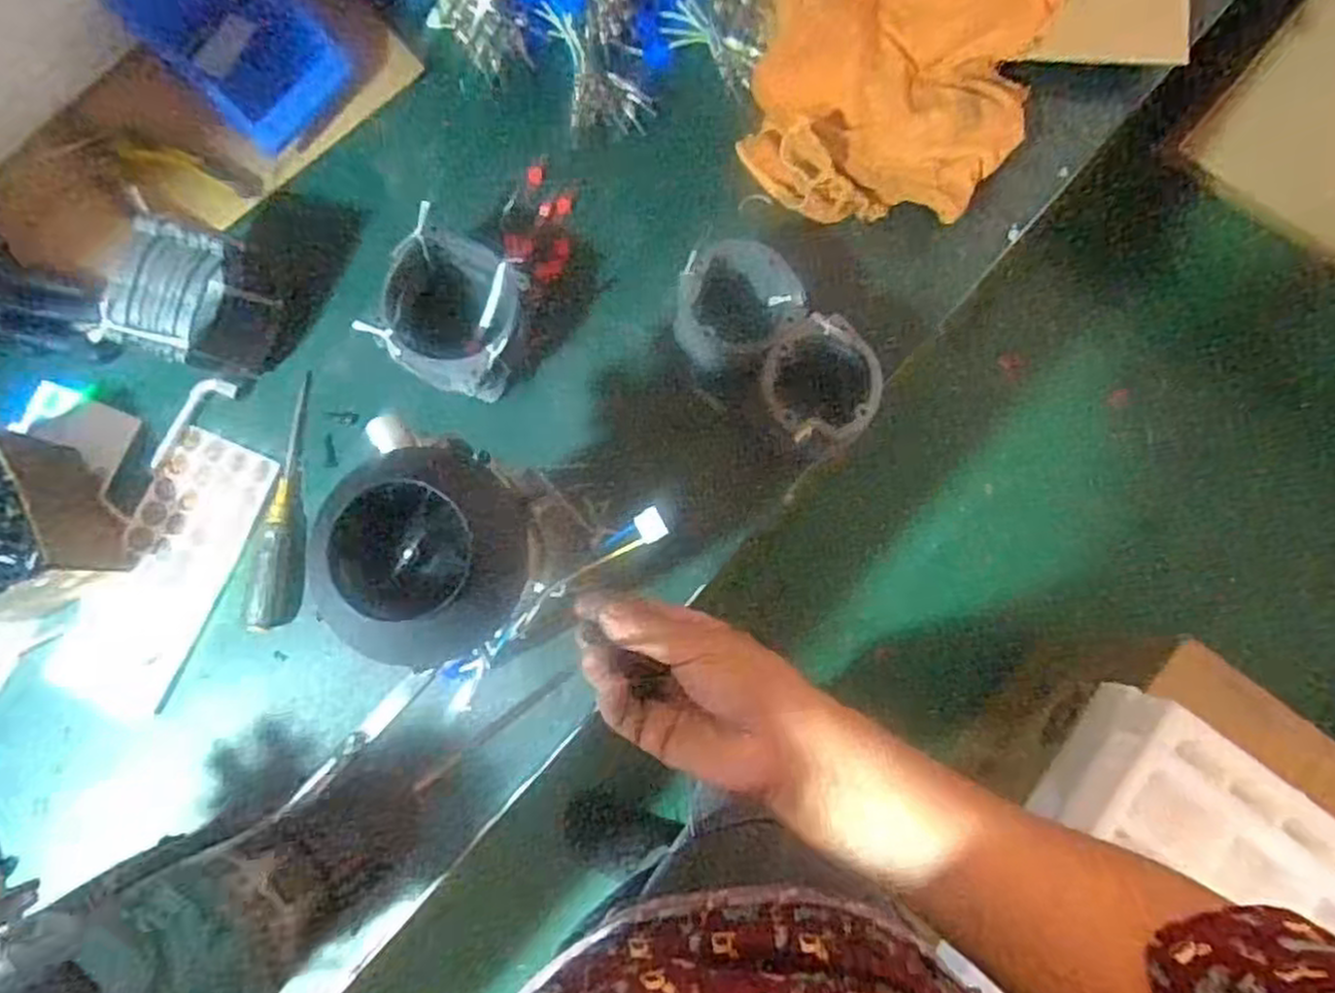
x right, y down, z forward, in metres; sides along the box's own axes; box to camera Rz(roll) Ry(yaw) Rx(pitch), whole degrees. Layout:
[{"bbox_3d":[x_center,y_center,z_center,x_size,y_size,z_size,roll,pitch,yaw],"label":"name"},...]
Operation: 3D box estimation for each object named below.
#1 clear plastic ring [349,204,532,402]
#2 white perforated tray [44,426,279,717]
[{"bbox_3d":[-0.182,-0.160,0.679,0.114,0.071,0.128,20,81,2],"label":"clear plastic ring"},{"bbox_3d":[-0.449,0.066,0.691,0.111,0.009,0.253,25,81,3],"label":"white perforated tray"}]

